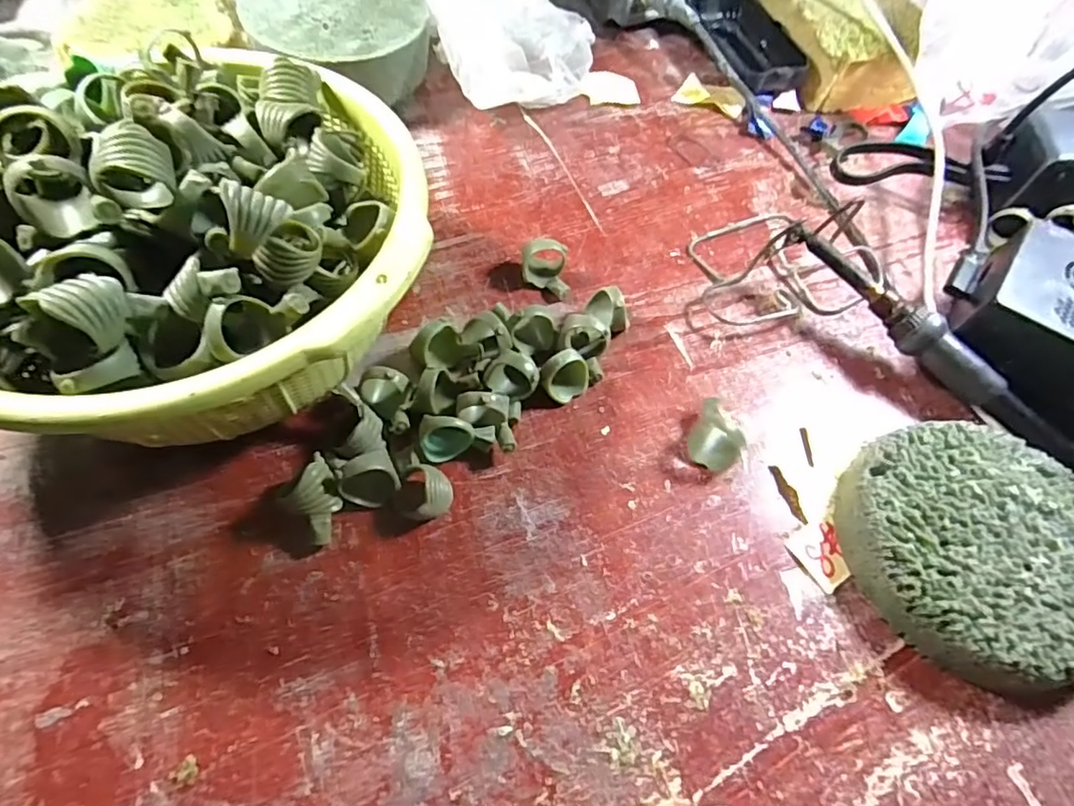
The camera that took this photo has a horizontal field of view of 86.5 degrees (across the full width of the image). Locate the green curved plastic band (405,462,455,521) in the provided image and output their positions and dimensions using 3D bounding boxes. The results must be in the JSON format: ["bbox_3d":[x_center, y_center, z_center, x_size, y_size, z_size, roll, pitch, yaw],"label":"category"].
[{"bbox_3d":[-0.045,0.036,0.236,0.019,0.019,0.024,-4,60,-6],"label":"green curved plastic band"}]

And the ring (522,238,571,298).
[{"bbox_3d":[0.004,-0.070,0.301,0.023,0.022,0.024,2,59,-3],"label":"ring"}]

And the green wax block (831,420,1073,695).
[{"bbox_3d":[0.179,0.057,0.233,0.098,0.025,0.100,-16,62,-12],"label":"green wax block"}]

